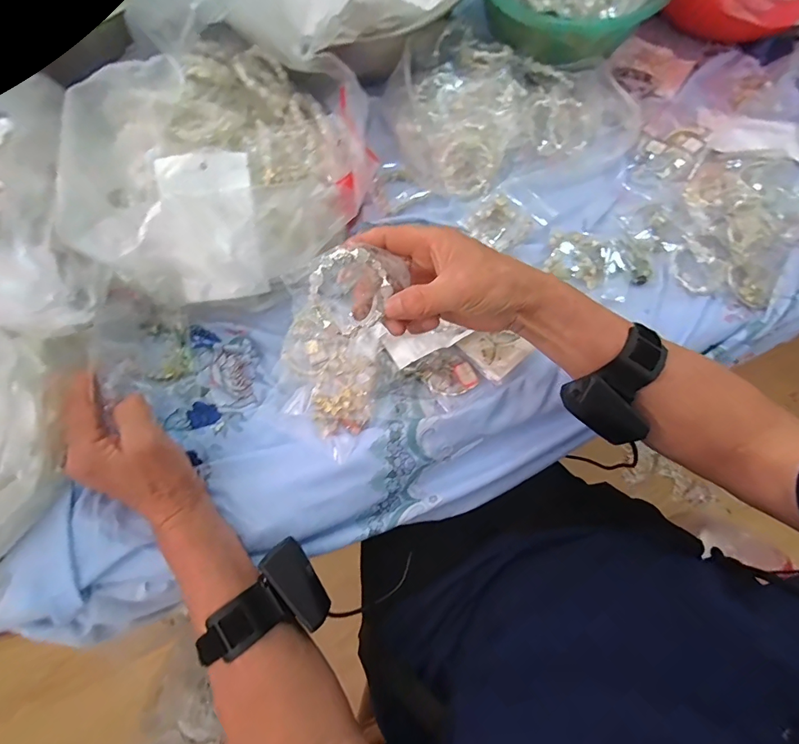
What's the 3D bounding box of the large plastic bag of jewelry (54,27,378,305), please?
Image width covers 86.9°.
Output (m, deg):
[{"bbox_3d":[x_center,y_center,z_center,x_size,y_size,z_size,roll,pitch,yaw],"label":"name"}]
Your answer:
[{"bbox_3d":[-0.173,-0.208,0.395,0.260,0.108,0.226,-40,77,-11],"label":"large plastic bag of jewelry"}]

